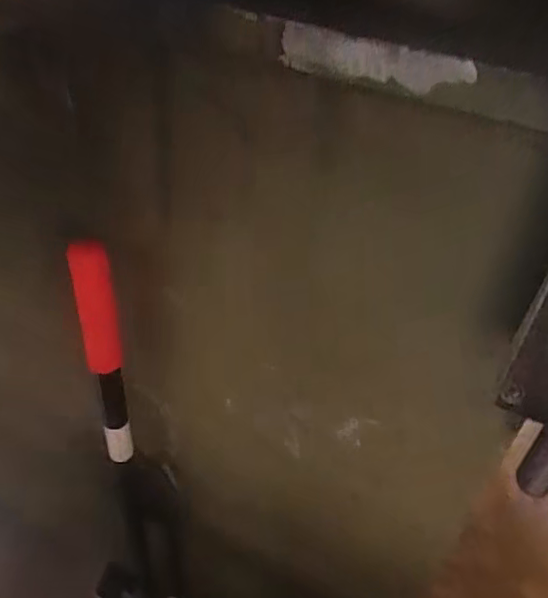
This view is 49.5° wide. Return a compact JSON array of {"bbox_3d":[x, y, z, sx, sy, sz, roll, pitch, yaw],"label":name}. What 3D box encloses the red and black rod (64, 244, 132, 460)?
[{"bbox_3d":[-0.133,0.049,0.473,0.027,0.234,0.033,-8,44,-15],"label":"red and black rod"}]

